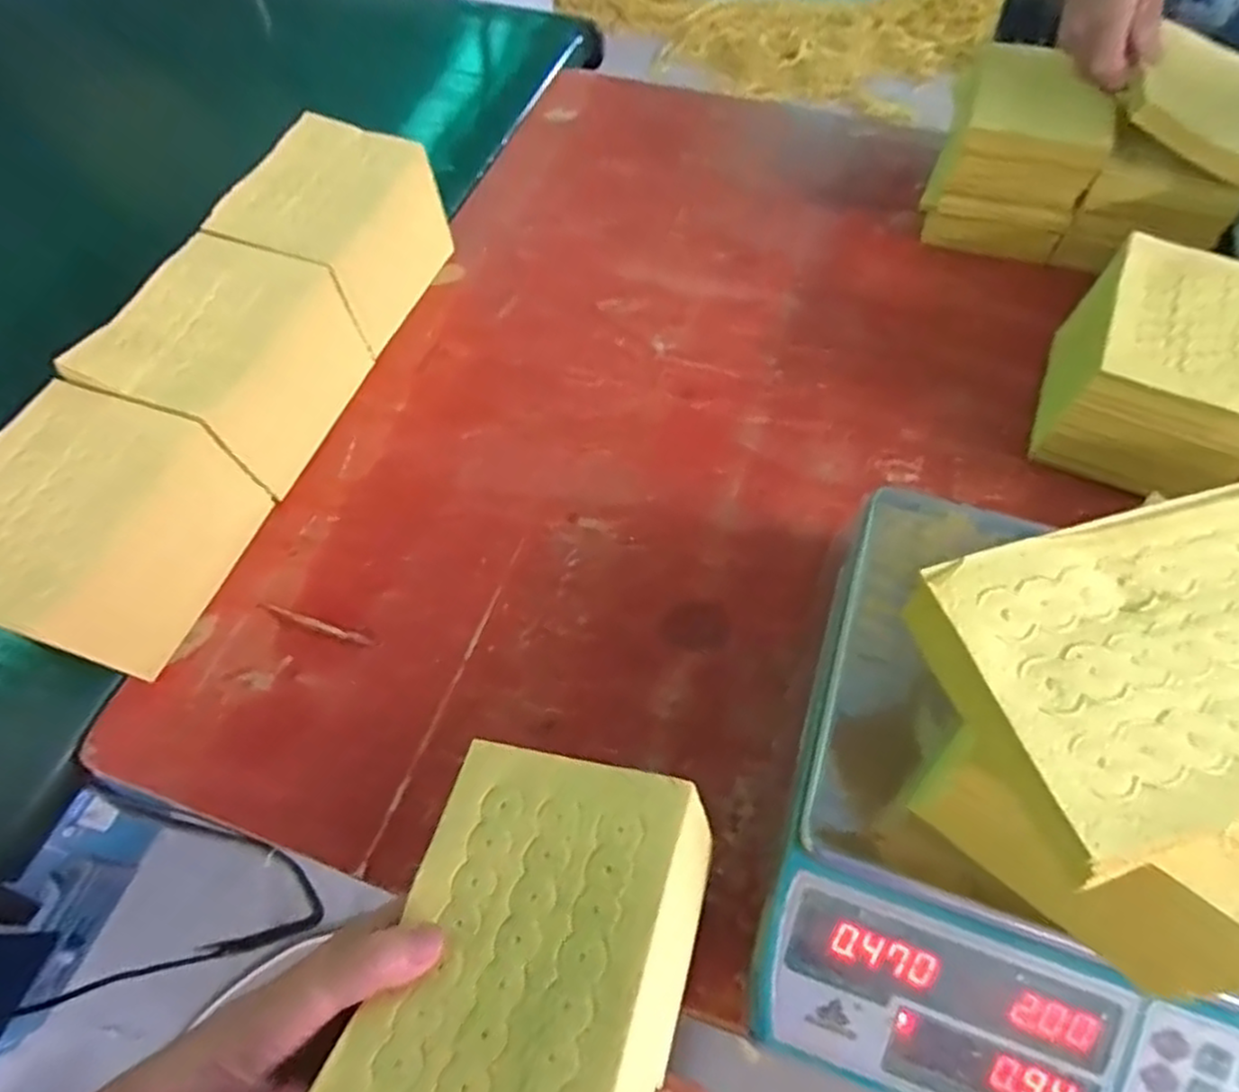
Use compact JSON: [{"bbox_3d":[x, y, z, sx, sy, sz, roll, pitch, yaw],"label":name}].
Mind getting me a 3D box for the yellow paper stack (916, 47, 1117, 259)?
[{"bbox_3d":[0.376,-0.374,0.688,0.131,0.122,0.135,16,62,11],"label":"yellow paper stack"}]

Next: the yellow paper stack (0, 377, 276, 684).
[{"bbox_3d":[-0.364,-0.008,0.510,0.108,0.130,0.167,19,63,12],"label":"yellow paper stack"}]

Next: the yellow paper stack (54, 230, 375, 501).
[{"bbox_3d":[-0.305,-0.143,0.586,0.117,0.135,0.168,17,62,11],"label":"yellow paper stack"}]

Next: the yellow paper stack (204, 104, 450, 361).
[{"bbox_3d":[-0.248,-0.274,0.658,0.137,0.129,0.169,14,62,10],"label":"yellow paper stack"}]

